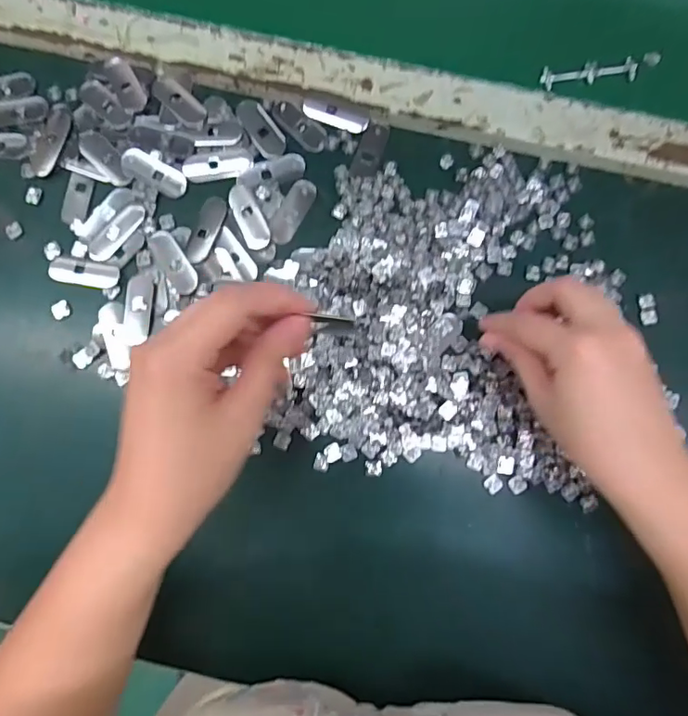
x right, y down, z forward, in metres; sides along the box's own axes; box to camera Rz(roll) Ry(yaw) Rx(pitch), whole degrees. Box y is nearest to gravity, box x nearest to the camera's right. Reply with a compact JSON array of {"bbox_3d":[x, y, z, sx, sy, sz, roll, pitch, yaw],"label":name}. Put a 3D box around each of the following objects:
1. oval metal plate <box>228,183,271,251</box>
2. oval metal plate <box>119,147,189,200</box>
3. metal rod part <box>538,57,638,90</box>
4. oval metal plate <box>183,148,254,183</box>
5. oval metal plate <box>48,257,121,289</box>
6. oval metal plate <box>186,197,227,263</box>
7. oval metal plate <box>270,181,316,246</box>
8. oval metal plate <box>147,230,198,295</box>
[{"bbox_3d":[-0.069,-0.101,0.369,0.018,0.004,0.051,-24,83,-4],"label":"oval metal plate"},{"bbox_3d":[-0.140,-0.136,0.378,0.052,0.004,0.021,29,83,3],"label":"oval metal plate"},{"bbox_3d":[0.191,-0.220,0.398,0.075,0.009,0.016,-8,82,-2],"label":"metal rod part"},{"bbox_3d":[-0.093,-0.143,0.380,0.051,0.004,0.021,-13,82,-2],"label":"oval metal plate"},{"bbox_3d":[-0.187,-0.061,0.368,0.049,0.004,0.019,10,82,1],"label":"oval metal plate"},{"bbox_3d":[-0.099,-0.093,0.368,0.017,0.004,0.051,21,82,2],"label":"oval metal plate"},{"bbox_3d":[-0.037,-0.106,0.370,0.018,0.004,0.051,29,83,3],"label":"oval metal plate"},{"bbox_3d":[-0.120,-0.068,0.364,0.020,0.004,0.050,-32,83,-5],"label":"oval metal plate"}]

